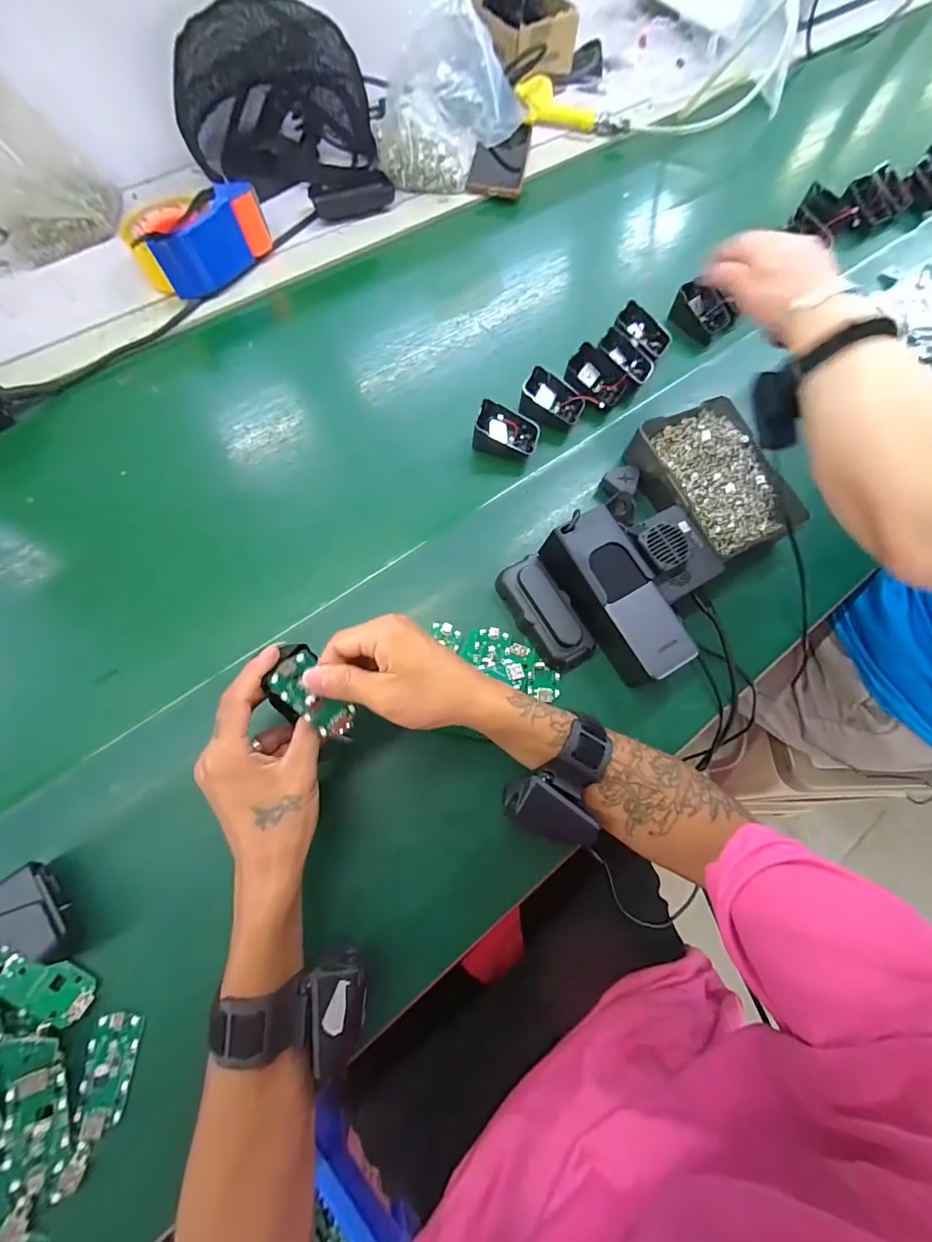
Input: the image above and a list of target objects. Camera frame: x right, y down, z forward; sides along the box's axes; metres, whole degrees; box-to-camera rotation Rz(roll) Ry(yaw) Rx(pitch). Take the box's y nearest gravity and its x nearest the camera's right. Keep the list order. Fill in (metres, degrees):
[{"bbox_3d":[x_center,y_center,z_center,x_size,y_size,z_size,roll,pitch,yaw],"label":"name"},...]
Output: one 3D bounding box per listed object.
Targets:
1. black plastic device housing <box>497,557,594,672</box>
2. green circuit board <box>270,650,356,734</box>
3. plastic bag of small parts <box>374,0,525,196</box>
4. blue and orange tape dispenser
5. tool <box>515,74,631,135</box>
[{"bbox_3d":[0.073,-0.006,0.420,0.049,0.033,0.107,-27,73,-12],"label":"black plastic device housing"},{"bbox_3d":[-0.104,0.052,0.314,0.032,0.007,0.064,-43,107,-16],"label":"green circuit board"},{"bbox_3d":[-0.036,-0.648,0.549,0.198,0.198,0.085,40,73,12],"label":"plastic bag of small parts"},{"bbox_3d":[-0.319,-0.458,0.537,0.153,0.066,0.102,-35,75,-14],"label":"blue and orange tape dispenser"},{"bbox_3d":[0.166,-0.779,0.690,0.171,0.041,0.044,8,70,0],"label":"tool"}]

